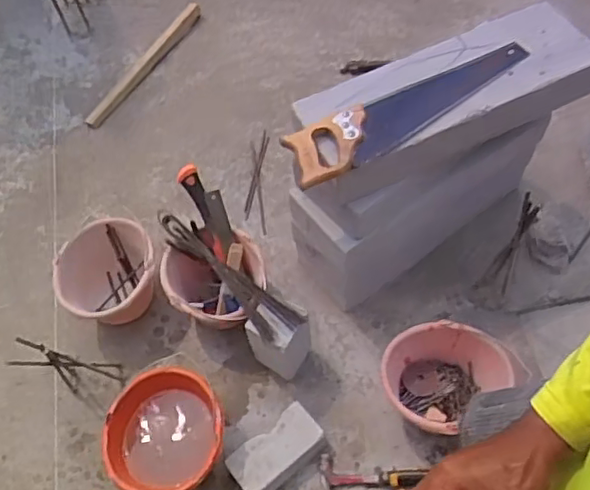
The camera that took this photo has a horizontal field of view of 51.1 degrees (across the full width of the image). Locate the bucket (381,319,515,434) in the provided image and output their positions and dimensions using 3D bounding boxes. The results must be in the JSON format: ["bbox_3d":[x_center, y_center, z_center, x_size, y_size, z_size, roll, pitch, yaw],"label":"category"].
[{"bbox_3d":[0.301,0.288,1.316,0.230,0.178,0.207,-32,63,-14],"label":"bucket"}]

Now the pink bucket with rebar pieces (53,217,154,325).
[{"bbox_3d":[-0.448,0.083,1.492,0.224,0.180,0.230,-2,60,3],"label":"pink bucket with rebar pieces"}]

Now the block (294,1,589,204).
[{"bbox_3d":[0.295,-0.283,1.212,0.574,0.123,0.184,-25,61,-10],"label":"block"}]

